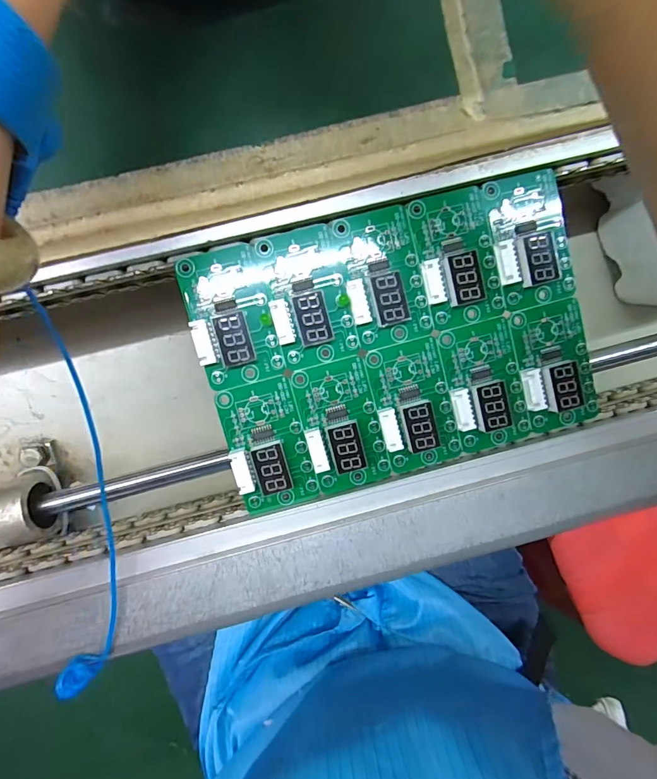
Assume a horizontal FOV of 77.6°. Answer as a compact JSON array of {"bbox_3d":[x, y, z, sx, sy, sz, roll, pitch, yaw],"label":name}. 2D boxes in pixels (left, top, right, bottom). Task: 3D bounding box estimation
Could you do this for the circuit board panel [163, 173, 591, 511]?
[{"bbox_3d":[0.033,-0.022,0.194,0.179,0.015,0.121,-15,97,-4],"label":"circuit board panel"}]

